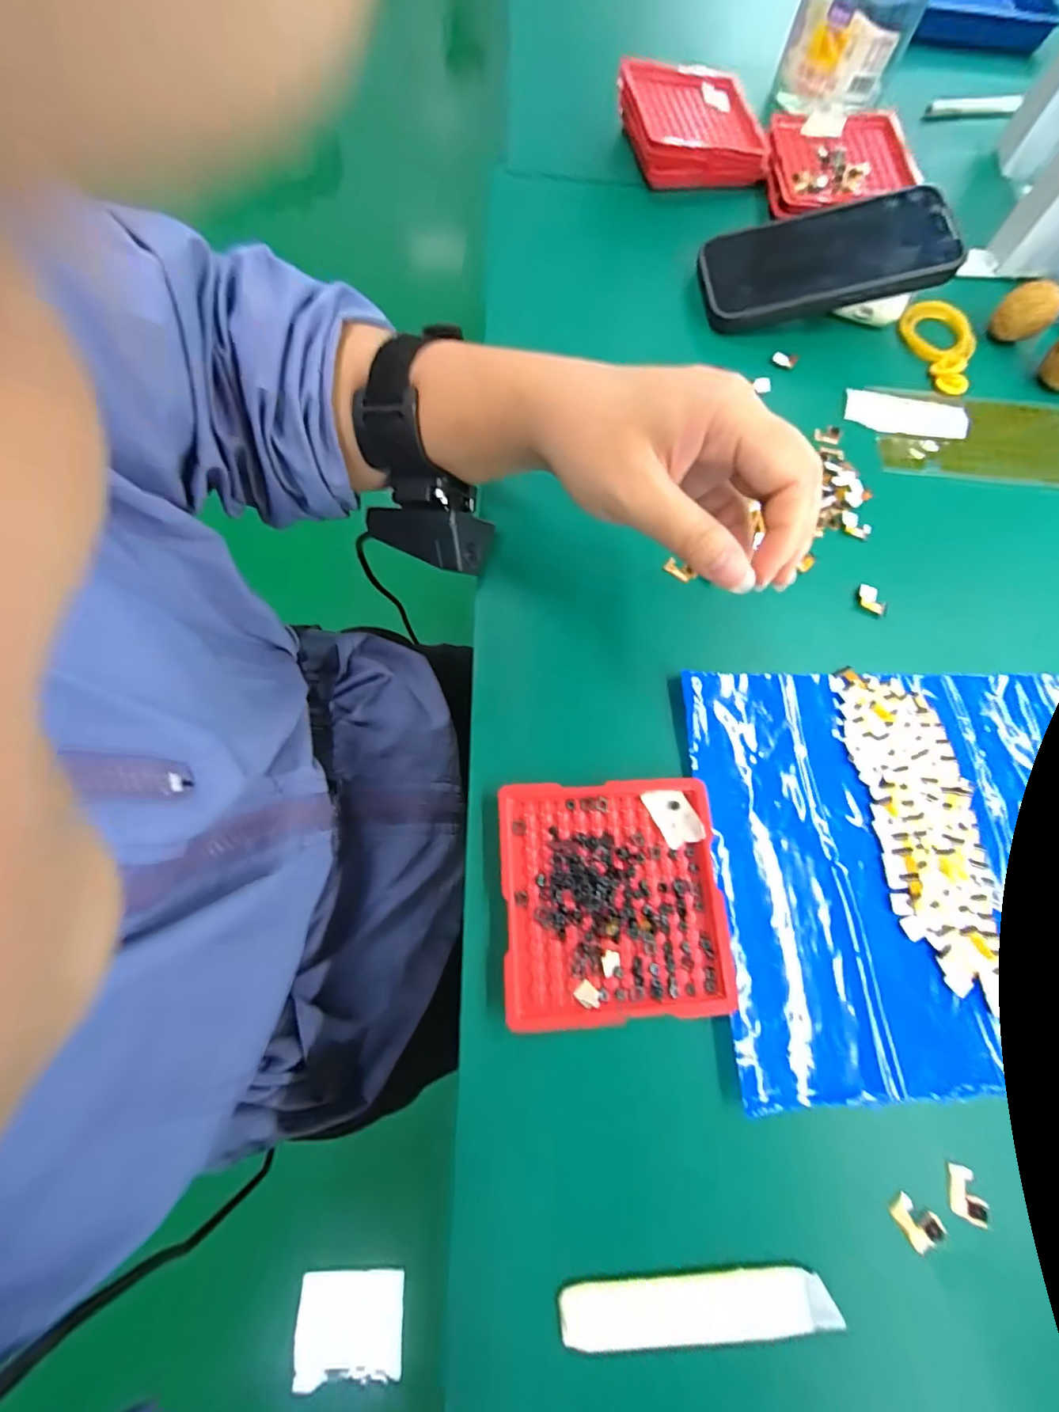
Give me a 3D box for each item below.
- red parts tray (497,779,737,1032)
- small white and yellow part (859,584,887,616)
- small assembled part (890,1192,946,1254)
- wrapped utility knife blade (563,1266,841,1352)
[{"bbox_3d":[0.038,0.086,0.229,0.098,0.018,0.099,-1,73,-5],"label":"red parts tray"},{"bbox_3d":[0.198,-0.061,0.291,0.010,0.004,0.020,-30,77,-13],"label":"small white and yellow part"},{"bbox_3d":[0.155,0.205,0.200,0.015,0.004,0.017,-30,77,-13],"label":"small assembled part"},{"bbox_3d":[0.062,0.223,0.185,0.101,0.006,0.019,1,72,-4],"label":"wrapped utility knife blade"}]

